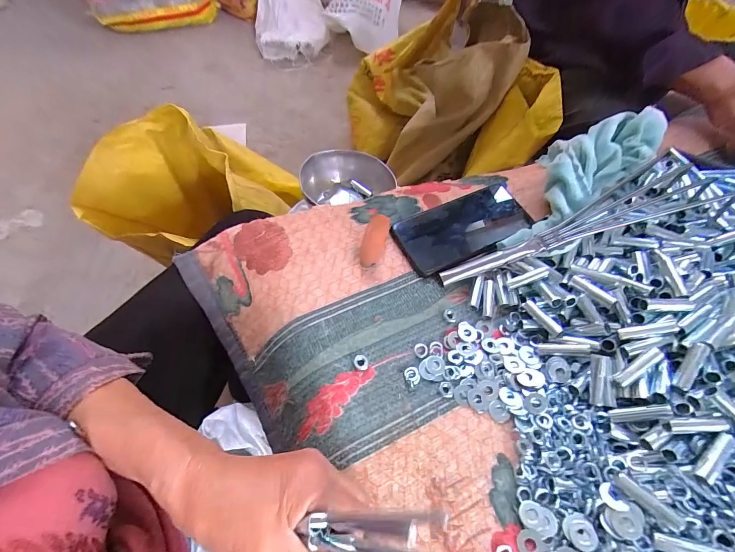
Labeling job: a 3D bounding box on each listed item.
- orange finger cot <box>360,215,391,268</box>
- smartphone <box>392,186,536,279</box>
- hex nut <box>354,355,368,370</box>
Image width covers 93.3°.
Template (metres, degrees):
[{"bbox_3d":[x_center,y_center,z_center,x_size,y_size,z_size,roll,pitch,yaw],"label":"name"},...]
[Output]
[{"bbox_3d":[0.007,-0.038,0.388,0.024,0.016,0.065,14,58,6],"label":"orange finger cot"},{"bbox_3d":[0.117,-0.058,0.404,0.163,0.012,0.081,-20,60,-15],"label":"smartphone"},{"bbox_3d":[-0.006,0.080,0.323,0.012,0.005,0.014,3,57,-1],"label":"hex nut"}]

